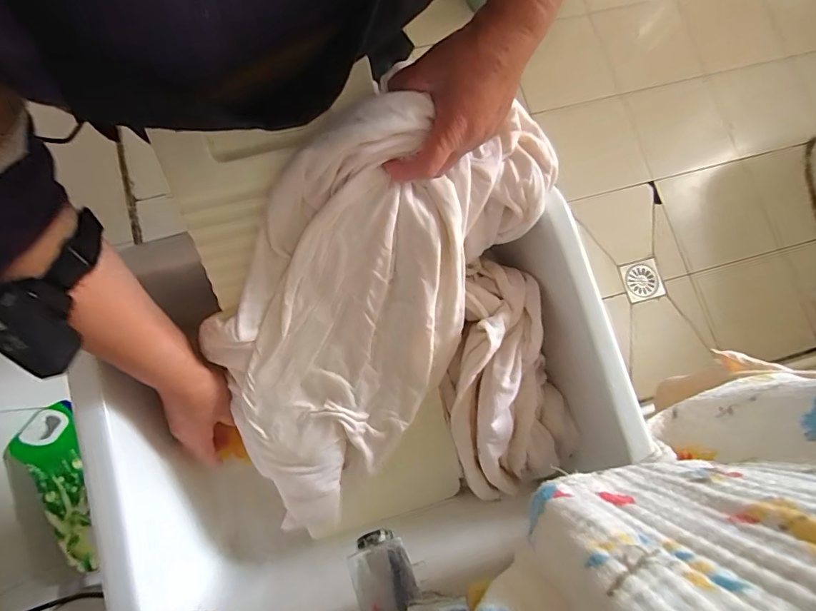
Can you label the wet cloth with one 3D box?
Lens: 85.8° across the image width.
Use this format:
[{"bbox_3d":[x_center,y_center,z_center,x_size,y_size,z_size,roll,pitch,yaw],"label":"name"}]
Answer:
[{"bbox_3d":[-0.009,0.024,0.452,0.352,0.103,0.396,-11,108,-6],"label":"wet cloth"}]

